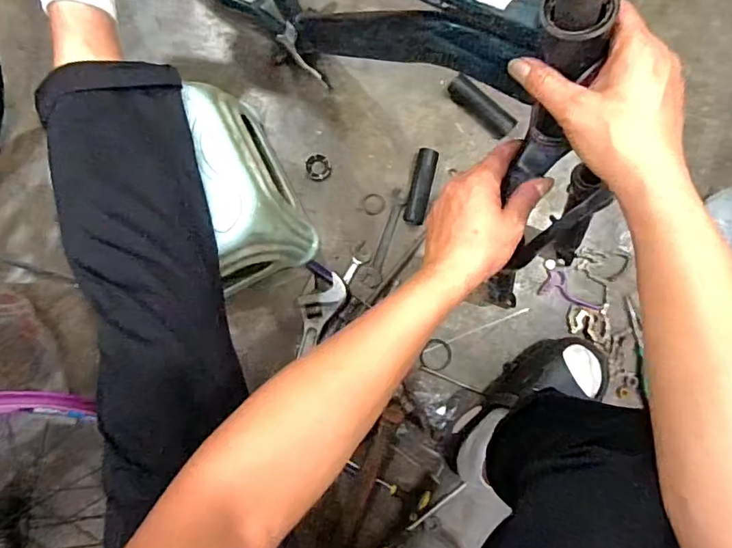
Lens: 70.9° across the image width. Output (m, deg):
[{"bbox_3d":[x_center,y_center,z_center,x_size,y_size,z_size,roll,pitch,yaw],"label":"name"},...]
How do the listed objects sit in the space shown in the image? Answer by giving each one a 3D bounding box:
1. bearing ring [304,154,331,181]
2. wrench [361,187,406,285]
[{"bbox_3d":[-0.076,-0.171,0.824,0.041,0.004,0.042,5,89,0],"label":"bearing ring"},{"bbox_3d":[0.029,-0.058,0.817,0.034,0.011,0.158,18,89,0],"label":"wrench"}]

